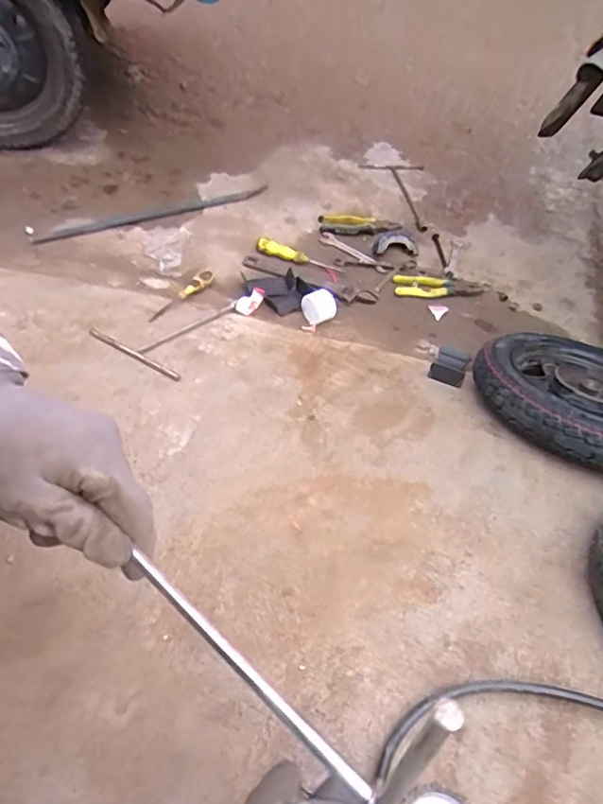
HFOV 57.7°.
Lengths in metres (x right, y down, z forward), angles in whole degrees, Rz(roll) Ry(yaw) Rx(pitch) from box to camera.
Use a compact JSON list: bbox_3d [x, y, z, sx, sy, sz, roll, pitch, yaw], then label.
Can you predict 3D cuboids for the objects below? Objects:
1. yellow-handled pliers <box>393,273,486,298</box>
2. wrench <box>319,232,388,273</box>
[{"bbox_3d":[0.293,-0.245,1.168,0.190,0.015,0.060,3,54,-2],"label":"yellow-handled pliers"},{"bbox_3d":[0.115,-0.330,1.217,0.178,0.011,0.028,37,60,21],"label":"wrench"}]

